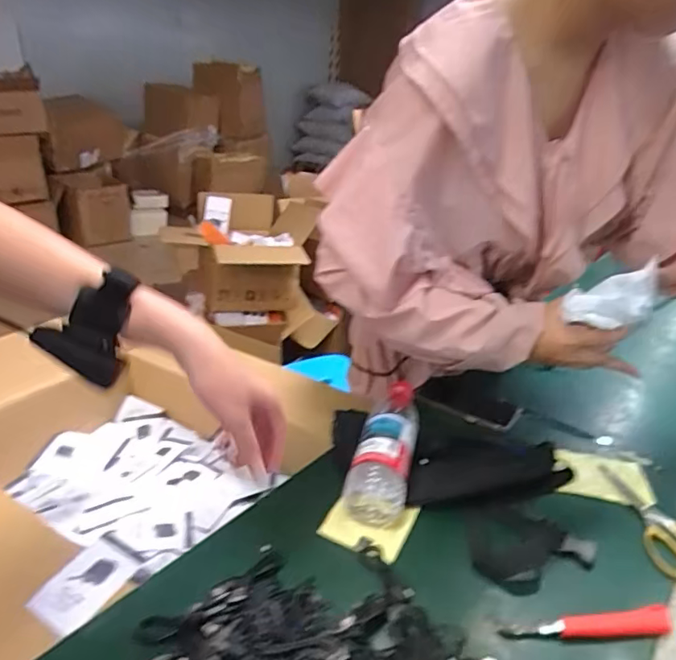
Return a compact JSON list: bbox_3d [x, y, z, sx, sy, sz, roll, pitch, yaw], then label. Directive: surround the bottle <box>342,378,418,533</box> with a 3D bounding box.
[{"bbox_3d":[0.065,0.141,0.669,0.071,0.063,0.216,11,28,13],"label":"bottle"}]

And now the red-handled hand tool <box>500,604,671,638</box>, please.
[{"bbox_3d":[0.229,0.271,0.484,0.160,0.014,0.026,0,27,-9],"label":"red-handled hand tool"}]

